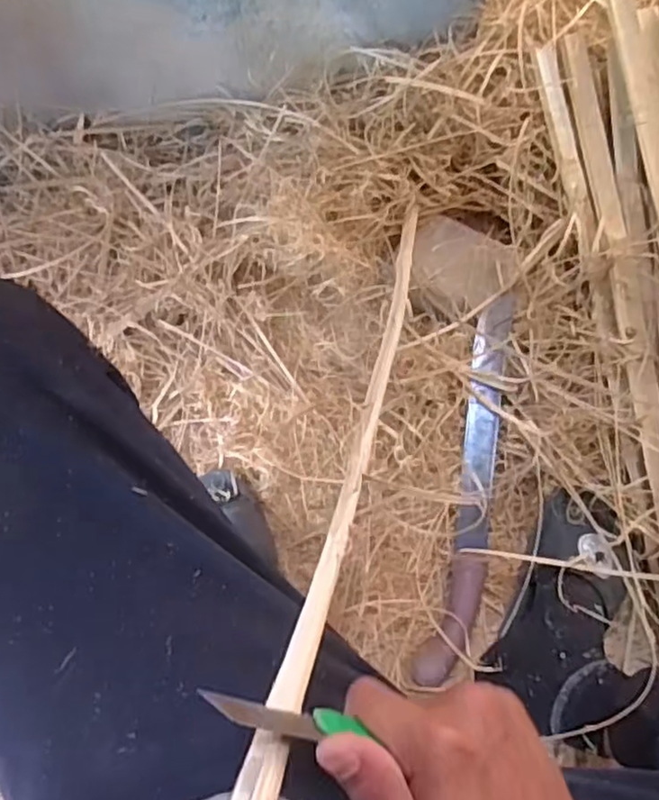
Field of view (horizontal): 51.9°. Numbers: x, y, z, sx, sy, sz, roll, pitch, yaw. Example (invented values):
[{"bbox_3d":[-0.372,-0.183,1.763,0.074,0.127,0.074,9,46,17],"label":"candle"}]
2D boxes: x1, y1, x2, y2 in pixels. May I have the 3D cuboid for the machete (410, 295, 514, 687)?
[{"bbox_3d":[0.152,0.082,0.704,0.053,0.049,0.402,13,69,3],"label":"machete"}]

